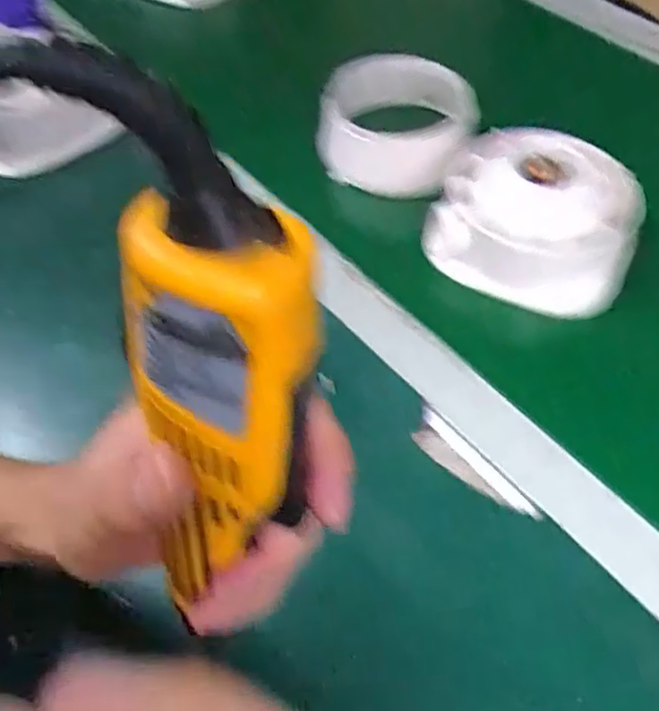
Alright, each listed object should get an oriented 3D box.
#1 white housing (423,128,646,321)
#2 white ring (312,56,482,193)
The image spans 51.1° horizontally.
[{"bbox_3d":[0.148,-0.103,0.503,0.141,0.070,0.113,18,55,17],"label":"white housing"},{"bbox_3d":[0.054,-0.196,0.583,0.124,0.069,0.132,-2,52,2],"label":"white ring"}]

